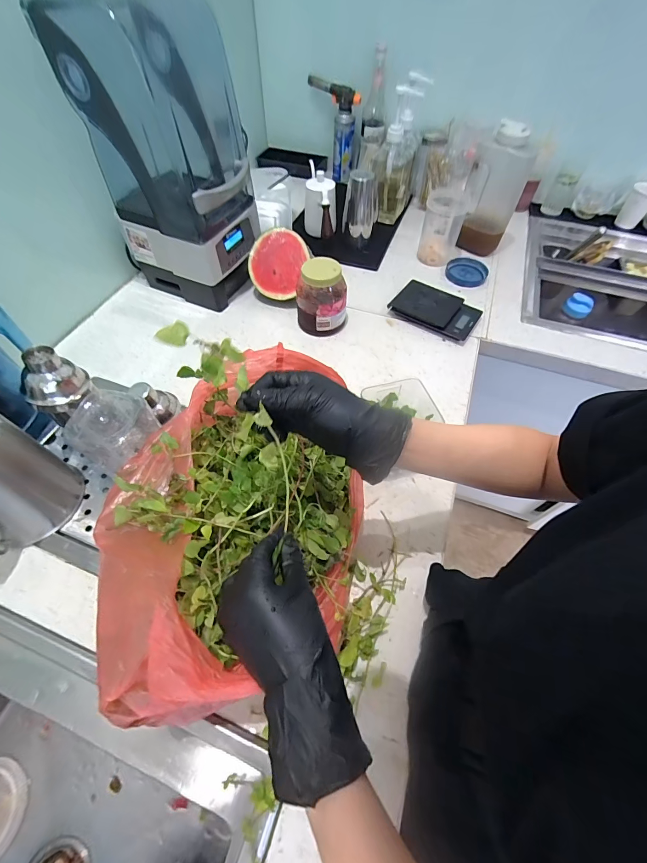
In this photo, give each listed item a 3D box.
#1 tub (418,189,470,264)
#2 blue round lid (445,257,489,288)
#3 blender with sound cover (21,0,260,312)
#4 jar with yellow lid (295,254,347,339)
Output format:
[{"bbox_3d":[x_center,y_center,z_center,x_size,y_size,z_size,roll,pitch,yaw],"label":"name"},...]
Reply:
[{"bbox_3d":[0.309,-0.535,0.899,0.097,0.147,0.126,21,59,11],"label":"tub"},{"bbox_3d":[0.373,-0.415,0.891,0.102,0.021,0.123,18,58,9],"label":"blue round lid"},{"bbox_3d":[-0.290,-0.515,0.708,0.251,0.423,0.245,19,58,10],"label":"blender with sound cover"},{"bbox_3d":[-0.004,-0.296,0.735,0.107,0.134,0.117,-1,57,-3],"label":"jar with yellow lid"}]

